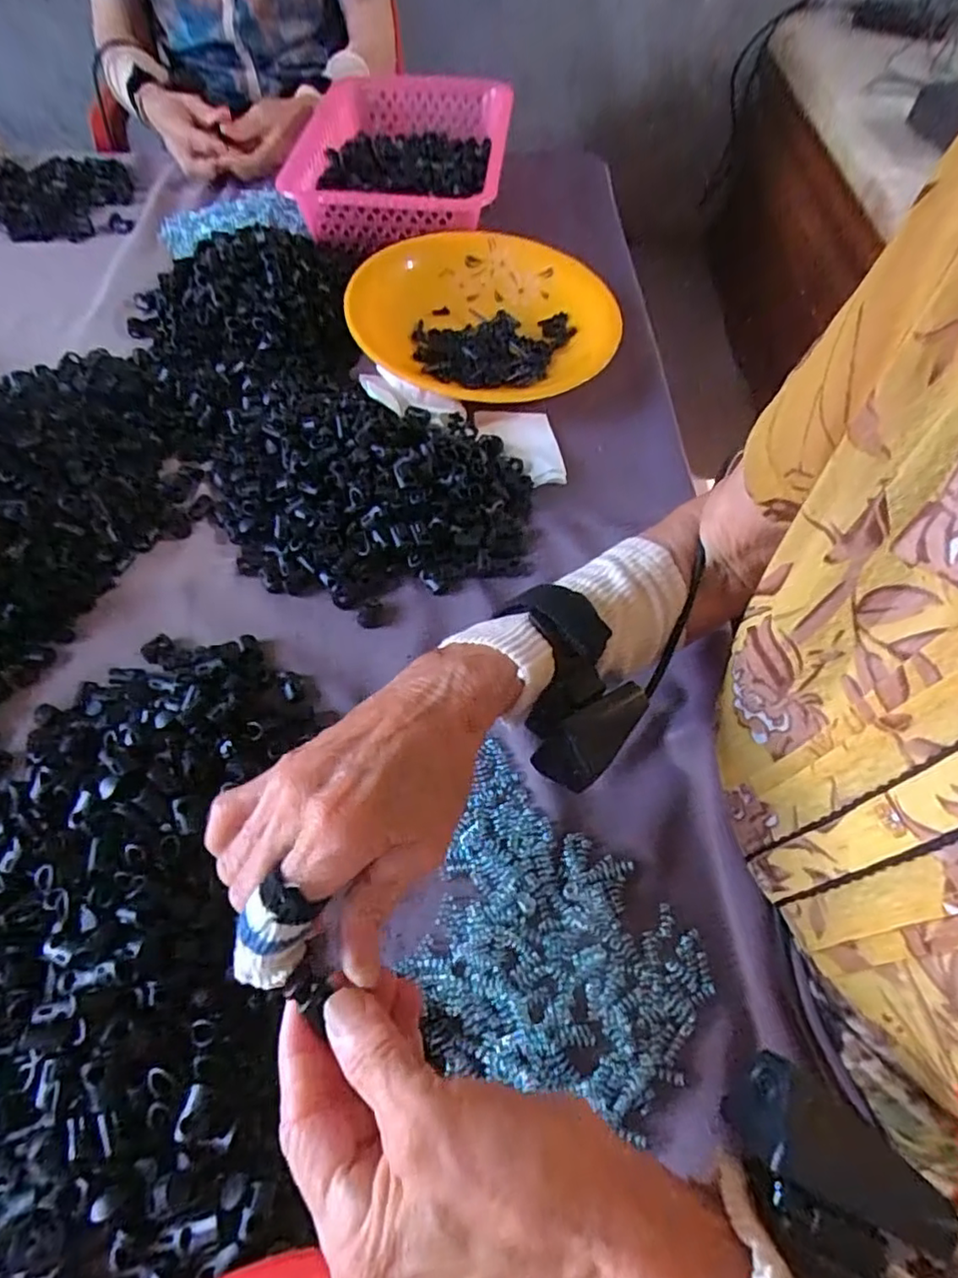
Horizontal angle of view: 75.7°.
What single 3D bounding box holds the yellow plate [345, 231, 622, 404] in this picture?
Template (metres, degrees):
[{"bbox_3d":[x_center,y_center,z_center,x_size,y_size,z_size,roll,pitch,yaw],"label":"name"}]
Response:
[{"bbox_3d":[0.009,-0.298,0.565,0.229,0.036,0.230,0,58,-1],"label":"yellow plate"}]

